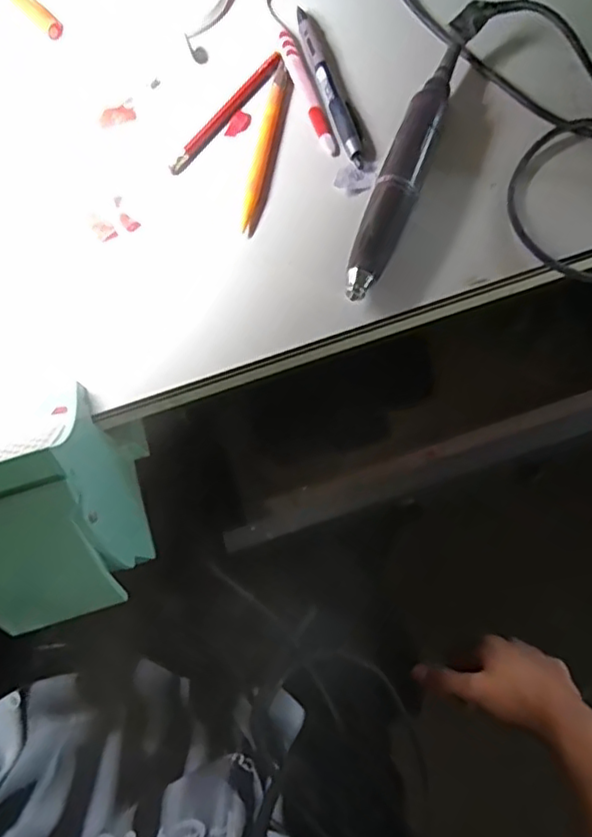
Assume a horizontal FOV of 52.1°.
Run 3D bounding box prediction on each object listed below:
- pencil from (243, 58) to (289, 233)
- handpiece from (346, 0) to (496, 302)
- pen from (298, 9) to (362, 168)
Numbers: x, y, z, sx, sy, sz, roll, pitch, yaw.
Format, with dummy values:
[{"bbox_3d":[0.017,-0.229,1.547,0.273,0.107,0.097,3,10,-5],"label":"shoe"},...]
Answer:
[{"bbox_3d":[-0.020,-0.181,0.399,0.010,0.004,0.129,10,74,5],"label":"pencil"},{"bbox_3d":[0.074,-0.168,0.380,0.025,0.026,0.218,21,76,8],"label":"handpiece"},{"bbox_3d":[0.021,-0.226,0.407,0.013,0.007,0.136,-16,74,-2],"label":"pen"}]

